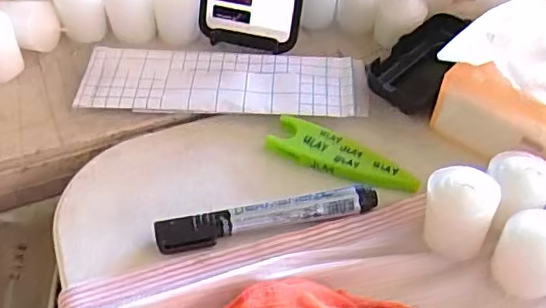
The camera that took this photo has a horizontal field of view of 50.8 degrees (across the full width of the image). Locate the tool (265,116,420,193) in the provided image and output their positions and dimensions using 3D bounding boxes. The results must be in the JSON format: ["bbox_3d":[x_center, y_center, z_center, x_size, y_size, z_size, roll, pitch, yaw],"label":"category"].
[{"bbox_3d":[0.045,0.005,0.389,0.102,0.009,0.033,29,65,18],"label":"tool"}]

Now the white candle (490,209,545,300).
[{"bbox_3d":[0.145,0.054,0.319,0.036,0.044,0.035,0,47,0],"label":"white candle"}]

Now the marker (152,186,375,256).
[{"bbox_3d":[-0.002,0.038,0.351,0.136,0.012,0.018,-10,48,-9],"label":"marker"}]

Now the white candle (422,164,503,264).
[{"bbox_3d":[0.106,0.033,0.333,0.037,0.047,0.031,17,49,16],"label":"white candle"}]

